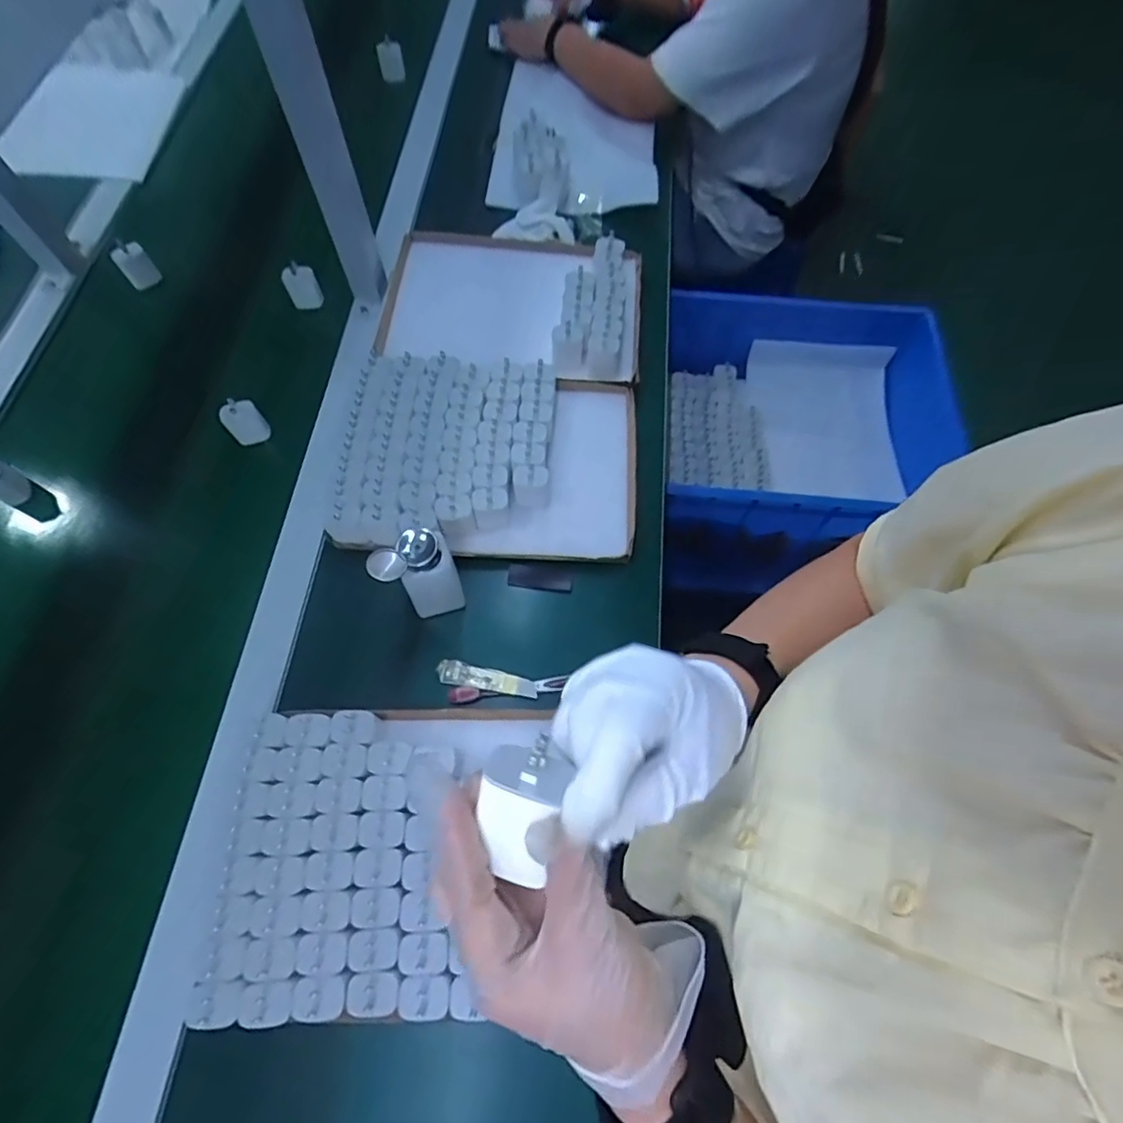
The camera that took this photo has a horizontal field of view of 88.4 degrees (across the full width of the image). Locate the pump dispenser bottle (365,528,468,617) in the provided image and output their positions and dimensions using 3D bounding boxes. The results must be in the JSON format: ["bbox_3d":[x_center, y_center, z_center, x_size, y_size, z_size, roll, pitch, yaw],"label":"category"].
[{"bbox_3d":[-0.147,0.011,0.593,0.073,0.136,0.052,-18,69,-10],"label":"pump dispenser bottle"}]

